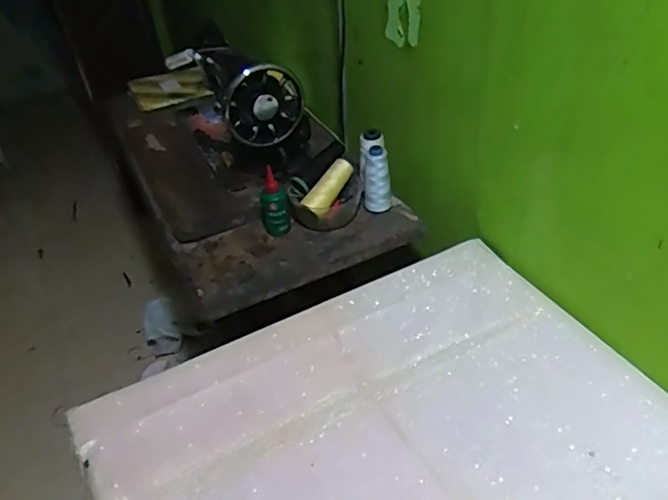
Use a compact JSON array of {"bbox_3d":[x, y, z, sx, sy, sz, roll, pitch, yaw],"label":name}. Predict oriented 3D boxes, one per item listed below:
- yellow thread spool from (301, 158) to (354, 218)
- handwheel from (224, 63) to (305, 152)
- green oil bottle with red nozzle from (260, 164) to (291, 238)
[{"bbox_3d":[-0.008,-0.103,0.929,0.037,0.035,0.110,23,68,32],"label":"yellow thread spool"},{"bbox_3d":[-0.114,-0.234,0.933,0.133,0.135,0.035,-13,40,-10],"label":"handwheel"},{"bbox_3d":[-0.097,-0.076,0.904,0.043,0.122,0.028,-12,39,-5],"label":"green oil bottle with red nozzle"}]

